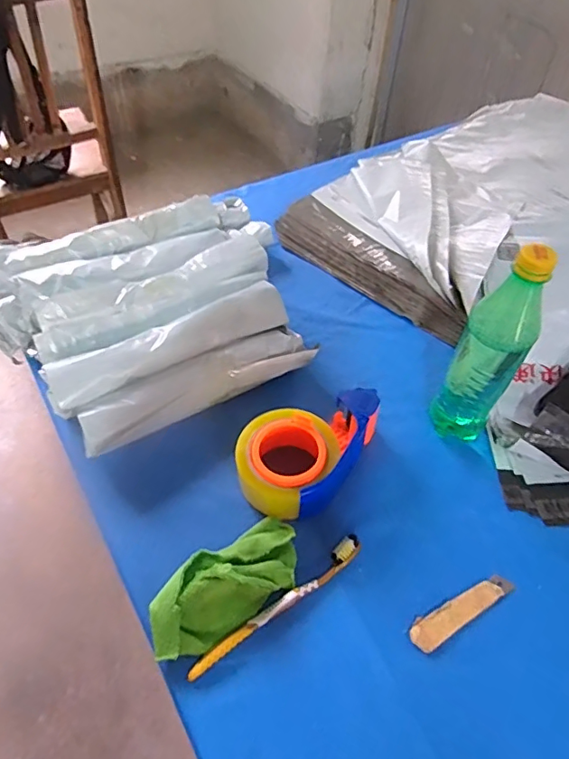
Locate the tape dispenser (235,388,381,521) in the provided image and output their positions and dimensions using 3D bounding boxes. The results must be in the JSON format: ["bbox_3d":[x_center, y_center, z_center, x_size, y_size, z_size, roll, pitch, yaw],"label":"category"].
[{"bbox_3d":[0.020,0.066,0.534,0.105,0.053,0.156,27,54,18],"label":"tape dispenser"}]

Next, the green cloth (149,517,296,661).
[{"bbox_3d":[-0.051,0.179,0.454,0.144,0.028,0.069,-25,56,-23],"label":"green cloth"}]

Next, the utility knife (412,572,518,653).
[{"bbox_3d":[0.159,0.207,0.462,0.108,0.005,0.025,-24,56,-22],"label":"utility knife"}]

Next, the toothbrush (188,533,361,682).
[{"bbox_3d":[-0.003,0.197,0.450,0.183,0.013,0.018,-30,58,-26],"label":"toothbrush"}]

